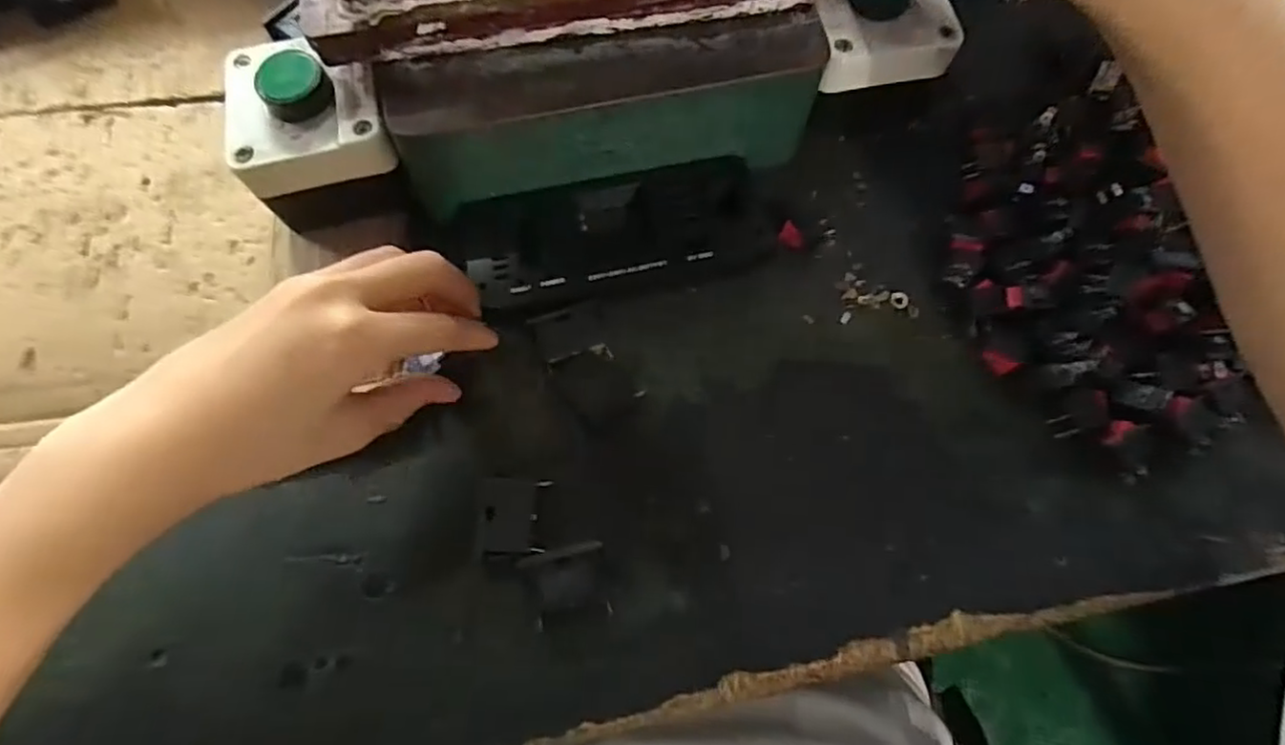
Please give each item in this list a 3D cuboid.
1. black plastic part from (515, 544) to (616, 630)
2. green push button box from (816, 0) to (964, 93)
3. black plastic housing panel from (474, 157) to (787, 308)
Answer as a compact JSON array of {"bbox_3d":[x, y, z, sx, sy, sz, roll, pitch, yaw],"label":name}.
[{"bbox_3d":[-0.031,0.086,0.267,0.032,0.009,0.027,-9,73,-4],"label":"black plastic part"},{"bbox_3d":[0.112,-0.171,0.306,0.063,0.032,0.061,-9,73,-4],"label":"green push button box"},{"bbox_3d":[-0.009,-0.065,0.314,0.143,0.011,0.054,-17,74,-9],"label":"black plastic housing panel"}]

